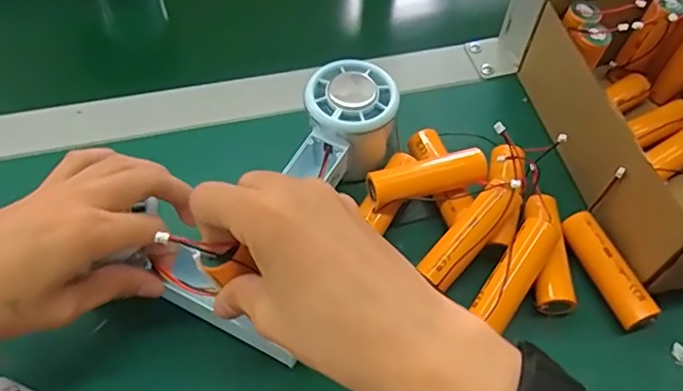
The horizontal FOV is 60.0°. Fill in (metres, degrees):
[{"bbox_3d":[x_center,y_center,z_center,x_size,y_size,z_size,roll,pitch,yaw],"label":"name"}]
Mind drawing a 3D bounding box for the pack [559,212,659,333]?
[{"bbox_3d":[0.156,0.045,0.352,0.024,0.023,0.071,-19,56,-18],"label":"pack"}]

